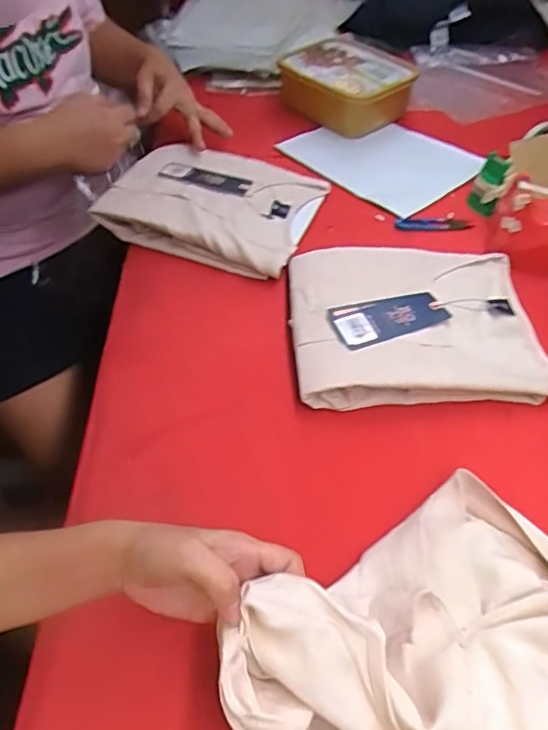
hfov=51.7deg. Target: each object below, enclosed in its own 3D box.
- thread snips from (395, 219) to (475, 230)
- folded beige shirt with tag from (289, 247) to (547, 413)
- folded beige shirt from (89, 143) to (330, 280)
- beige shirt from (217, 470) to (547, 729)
[{"bbox_3d":[0.212,-0.185,0.744,0.104,0.013,0.013,2,49,-5],"label":"thread snips"},{"bbox_3d":[0.146,-0.051,0.602,0.253,0.045,0.209,2,49,-6],"label":"folded beige shirt with tag"},{"bbox_3d":[-0.072,-0.222,0.732,0.249,0.033,0.222,21,50,11],"label":"folded beige shirt"},{"bbox_3d":[0.217,0.180,0.373,0.488,0.083,0.213,4,49,-4],"label":"beige shirt"}]

